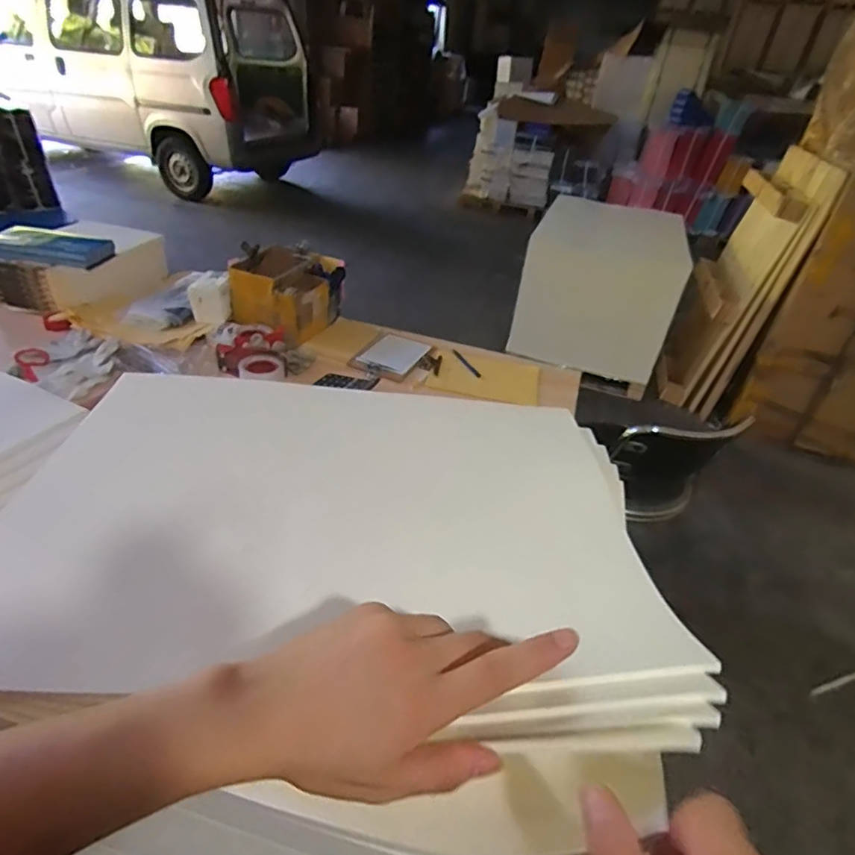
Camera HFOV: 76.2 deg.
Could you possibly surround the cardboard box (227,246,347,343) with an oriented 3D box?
[{"bbox_3d":[-0.363,-0.337,1.403,0.227,0.157,0.251,19,38,16],"label":"cardboard box"}]

